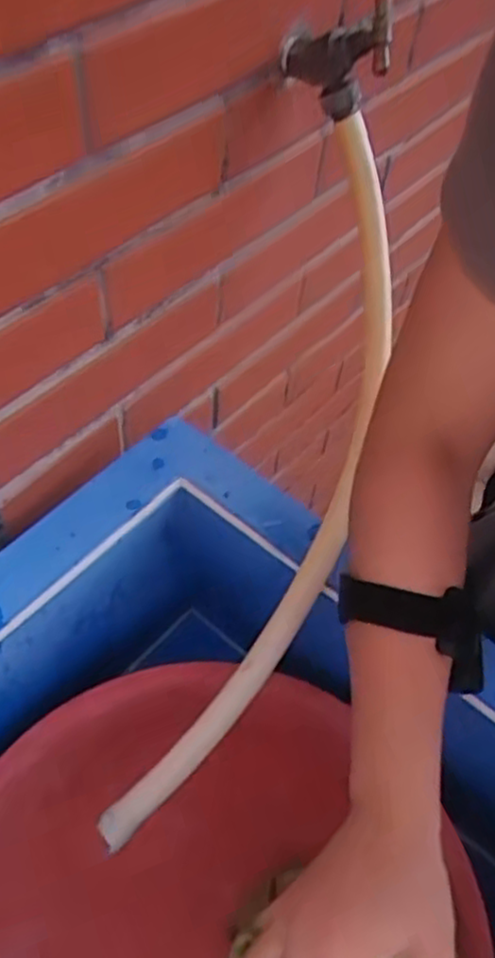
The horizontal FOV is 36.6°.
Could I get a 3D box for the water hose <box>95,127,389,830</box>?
[{"bbox_3d":[0.027,-0.004,0.519,0.098,0.054,0.509,15,82,7],"label":"water hose"}]

